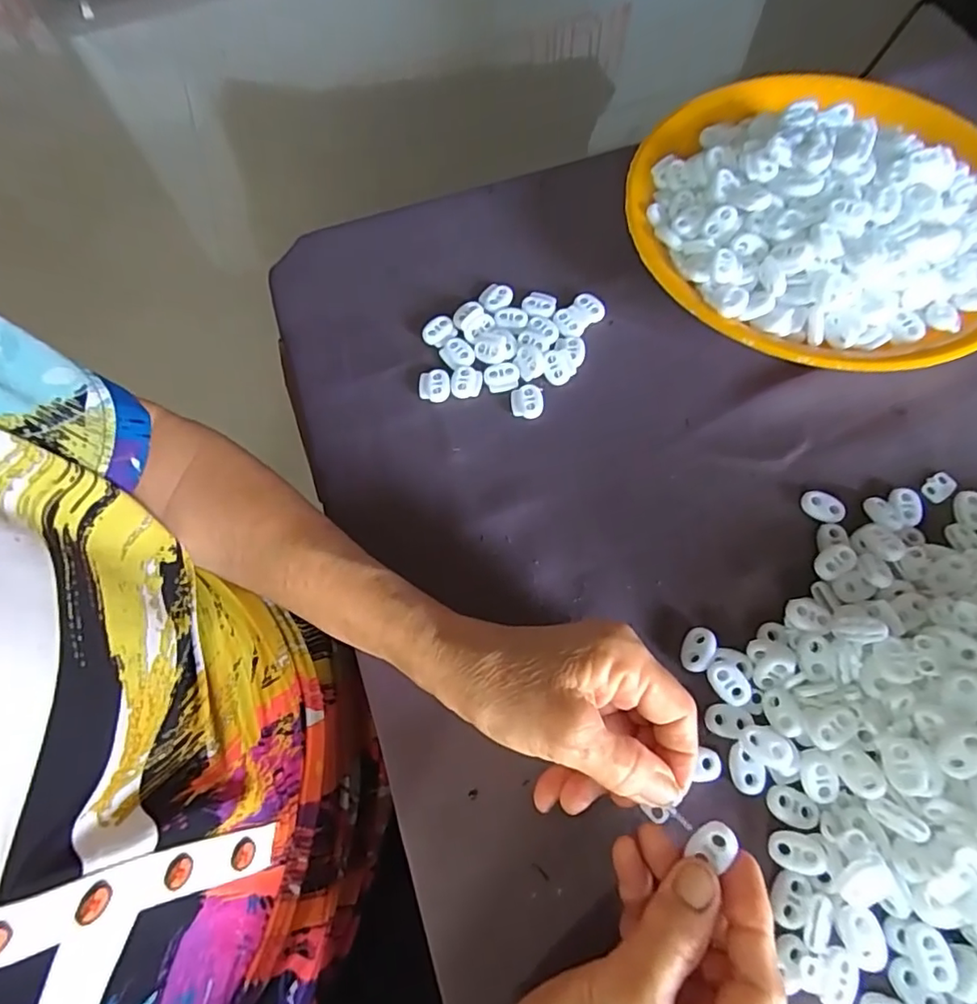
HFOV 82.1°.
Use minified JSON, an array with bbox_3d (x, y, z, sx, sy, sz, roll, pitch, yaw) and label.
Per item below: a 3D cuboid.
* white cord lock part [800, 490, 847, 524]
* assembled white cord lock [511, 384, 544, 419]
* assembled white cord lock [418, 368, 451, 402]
[{"bbox_3d":[0.185,0.003,0.310,0.023,0.006,0.015,35,73,15],"label":"white cord lock part"},{"bbox_3d":[0.024,-0.062,0.344,0.020,0.006,0.022,5,68,4],"label":"assembled white cord lock"},{"bbox_3d":[-0.034,-0.073,0.351,0.020,0.005,0.020,-6,68,0],"label":"assembled white cord lock"}]

